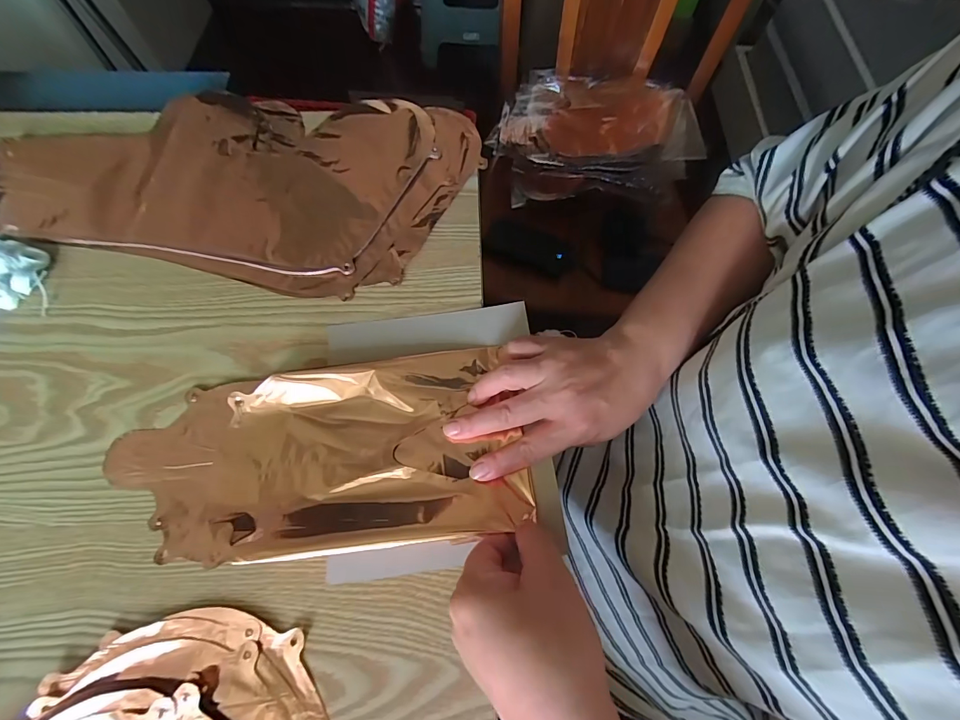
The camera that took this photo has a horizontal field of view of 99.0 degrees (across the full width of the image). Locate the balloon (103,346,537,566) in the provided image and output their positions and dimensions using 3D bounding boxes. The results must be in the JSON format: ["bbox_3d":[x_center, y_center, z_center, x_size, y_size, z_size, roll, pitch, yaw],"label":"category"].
[{"bbox_3d":[-0.116,0.067,0.296,0.284,0.016,0.135,-6,69,-3],"label":"balloon"}]

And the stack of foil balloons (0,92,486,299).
[{"bbox_3d":[-0.231,-0.183,0.394,0.430,0.013,0.228,9,69,4],"label":"stack of foil balloons"}]

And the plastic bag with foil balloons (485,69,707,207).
[{"bbox_3d":[0.208,-0.423,0.759,0.345,0.063,0.263,6,68,0],"label":"plastic bag with foil balloons"}]

